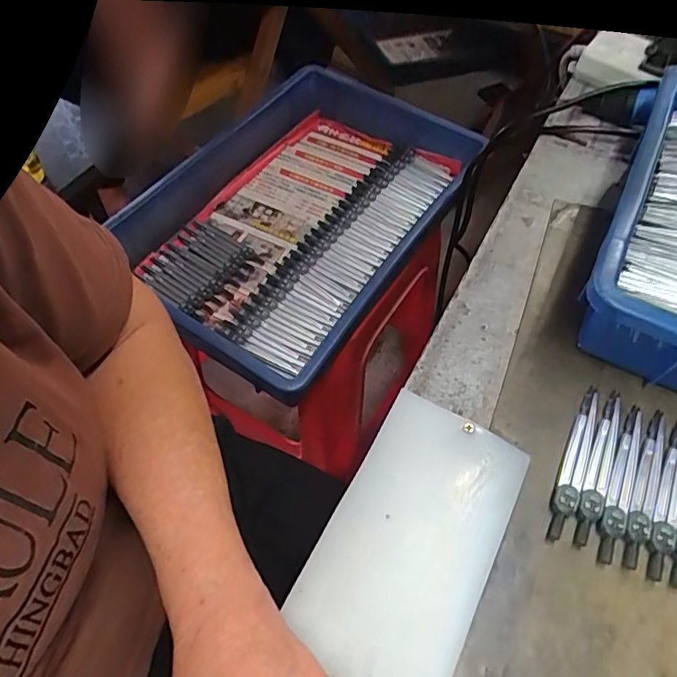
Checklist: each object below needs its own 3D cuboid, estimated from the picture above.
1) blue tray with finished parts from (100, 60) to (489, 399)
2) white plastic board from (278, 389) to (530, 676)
[{"bbox_3d":[-0.052,-0.153,0.630,0.304,0.088,0.389,34,63,18],"label":"blue tray with finished parts"},{"bbox_3d":[-0.013,0.202,0.252,0.092,0.015,0.396,27,60,11],"label":"white plastic board"}]

